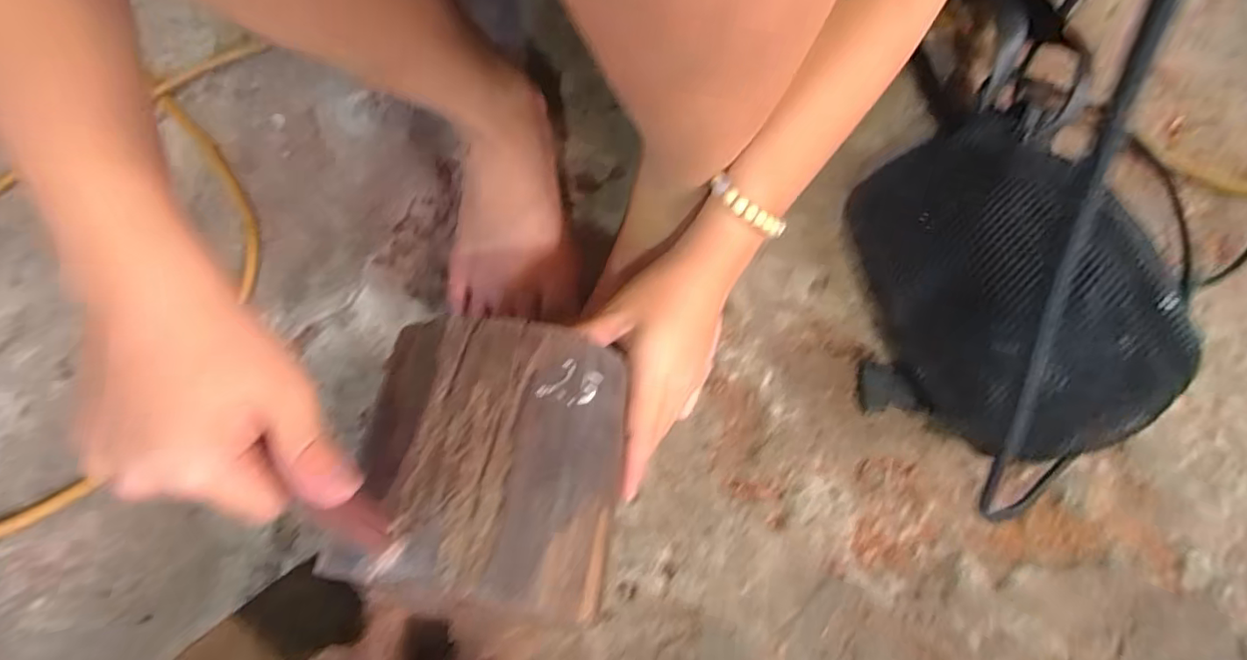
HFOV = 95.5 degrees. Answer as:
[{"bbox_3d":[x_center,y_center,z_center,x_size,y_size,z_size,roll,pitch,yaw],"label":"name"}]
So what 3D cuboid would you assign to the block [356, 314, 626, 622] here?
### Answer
[{"bbox_3d":[-0.060,0.052,0.244,0.111,0.043,0.118,5,72,4],"label":"block"}]

